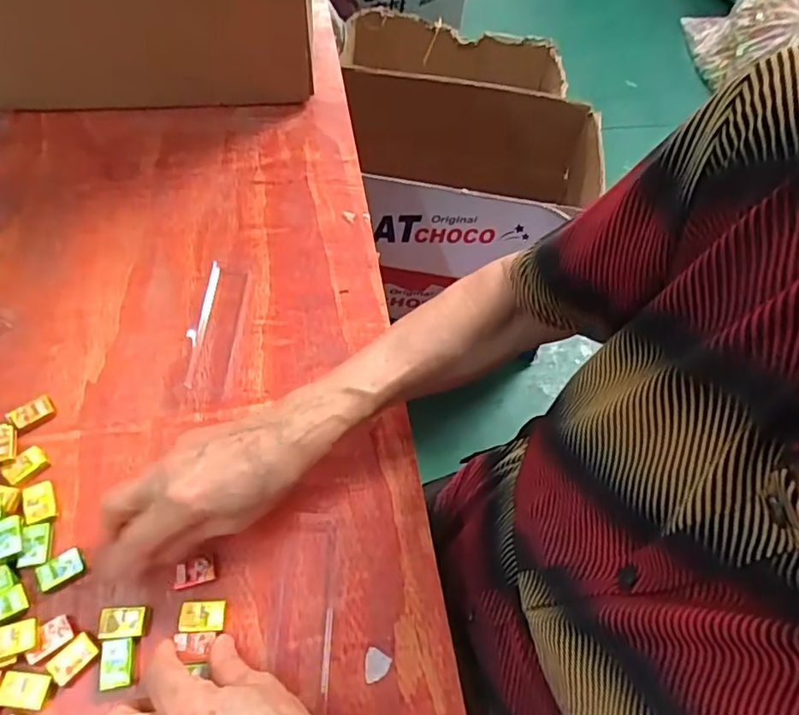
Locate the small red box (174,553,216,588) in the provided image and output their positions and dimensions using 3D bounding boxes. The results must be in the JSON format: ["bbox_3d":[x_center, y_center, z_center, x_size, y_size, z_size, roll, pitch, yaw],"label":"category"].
[{"bbox_3d":[-0.130,0.136,0.361,0.024,0.007,0.016,-13,60,-12],"label":"small red box"}]

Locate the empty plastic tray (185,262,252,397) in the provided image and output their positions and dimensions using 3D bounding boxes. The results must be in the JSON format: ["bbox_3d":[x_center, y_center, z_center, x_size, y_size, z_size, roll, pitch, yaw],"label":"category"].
[{"bbox_3d":[-0.148,-0.025,0.462,0.035,0.009,0.121,3,58,-2],"label":"empty plastic tray"}]

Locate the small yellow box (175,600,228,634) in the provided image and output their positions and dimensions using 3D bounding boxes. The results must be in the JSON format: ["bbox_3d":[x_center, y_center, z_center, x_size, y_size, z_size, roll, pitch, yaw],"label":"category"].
[{"bbox_3d":[-0.121,0.159,0.348,0.027,0.006,0.018,-3,59,-6],"label":"small yellow box"}]

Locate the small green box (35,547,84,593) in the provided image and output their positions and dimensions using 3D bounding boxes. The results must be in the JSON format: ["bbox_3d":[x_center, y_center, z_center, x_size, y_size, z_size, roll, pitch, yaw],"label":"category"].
[{"bbox_3d":[-0.211,0.133,0.355,0.027,0.009,0.016,-31,65,-21],"label":"small green box"}]

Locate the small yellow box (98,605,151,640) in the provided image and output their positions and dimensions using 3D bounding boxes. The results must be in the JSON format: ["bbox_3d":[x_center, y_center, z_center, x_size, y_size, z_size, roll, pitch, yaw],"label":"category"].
[{"bbox_3d":[-0.166,0.160,0.344,0.028,0.008,0.018,-1,59,-5],"label":"small yellow box"}]

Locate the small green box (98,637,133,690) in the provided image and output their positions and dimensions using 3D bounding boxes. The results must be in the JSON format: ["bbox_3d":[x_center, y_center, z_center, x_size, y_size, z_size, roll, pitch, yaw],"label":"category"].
[{"bbox_3d":[-0.165,0.178,0.331,0.017,0.007,0.026,-6,59,-8],"label":"small green box"}]

